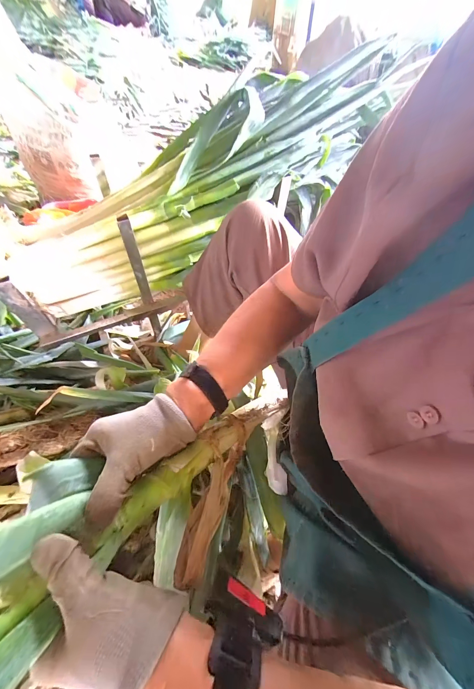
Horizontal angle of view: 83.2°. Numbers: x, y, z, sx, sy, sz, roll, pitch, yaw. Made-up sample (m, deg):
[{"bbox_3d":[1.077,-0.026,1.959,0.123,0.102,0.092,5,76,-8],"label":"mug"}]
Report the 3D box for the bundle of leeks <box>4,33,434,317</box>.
[{"bbox_3d":[-0.081,-0.402,0.665,0.971,0.249,0.317,-32,60,0],"label":"bundle of leeks"}]

